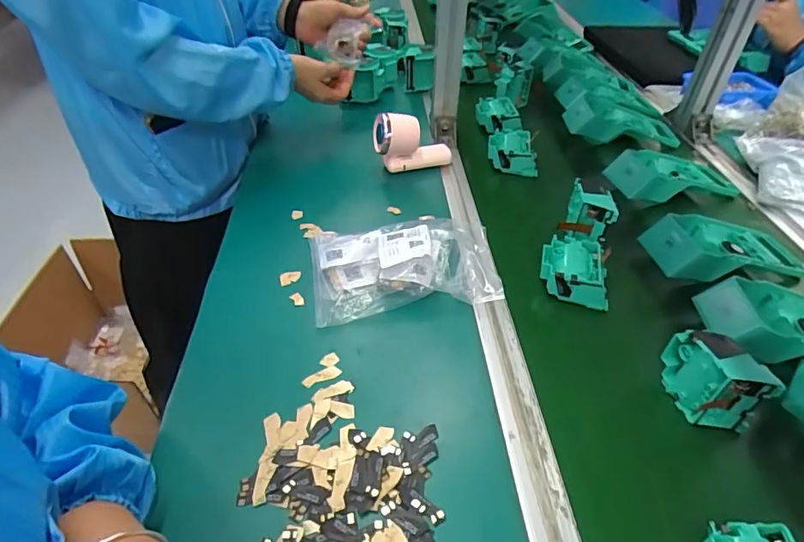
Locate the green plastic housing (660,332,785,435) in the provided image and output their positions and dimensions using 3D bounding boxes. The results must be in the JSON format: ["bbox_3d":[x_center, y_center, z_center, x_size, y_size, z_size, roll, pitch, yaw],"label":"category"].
[{"bbox_3d":[0.278,0.098,0.445,0.042,0.079,0.076,-7,42,-9],"label":"green plastic housing"}]

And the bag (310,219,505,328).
[{"bbox_3d":[0.004,-0.017,0.574,0.217,0.052,0.152,-6,42,-8],"label":"bag"}]

